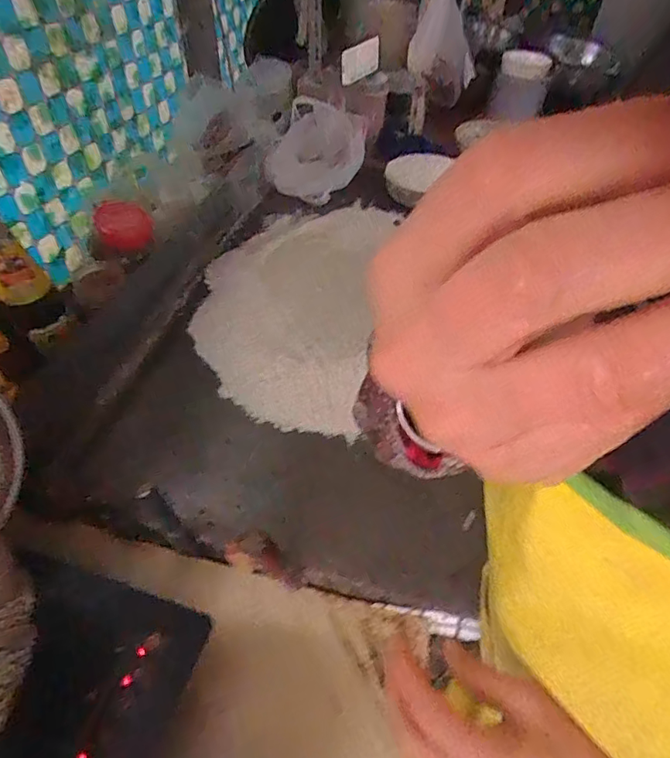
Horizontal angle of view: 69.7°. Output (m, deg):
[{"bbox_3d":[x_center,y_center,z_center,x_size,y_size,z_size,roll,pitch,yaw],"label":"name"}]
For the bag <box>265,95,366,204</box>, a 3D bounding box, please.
[{"bbox_3d":[-0.036,-0.538,1.162,0.194,0.130,0.306,12,48,8],"label":"bag"}]

